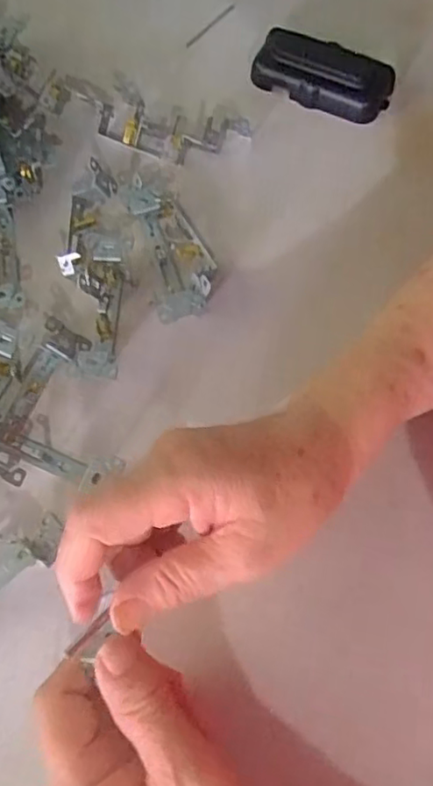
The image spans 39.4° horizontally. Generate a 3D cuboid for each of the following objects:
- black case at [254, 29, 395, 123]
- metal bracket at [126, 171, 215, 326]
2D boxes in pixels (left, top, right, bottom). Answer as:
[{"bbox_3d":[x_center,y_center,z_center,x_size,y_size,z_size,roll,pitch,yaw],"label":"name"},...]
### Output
[{"bbox_3d":[0.083,-0.251,0.477,0.107,0.028,0.050,27,73,11],"label":"black case"},{"bbox_3d":[-0.028,-0.098,0.416,0.044,0.027,0.111,-15,70,-4],"label":"metal bracket"}]

